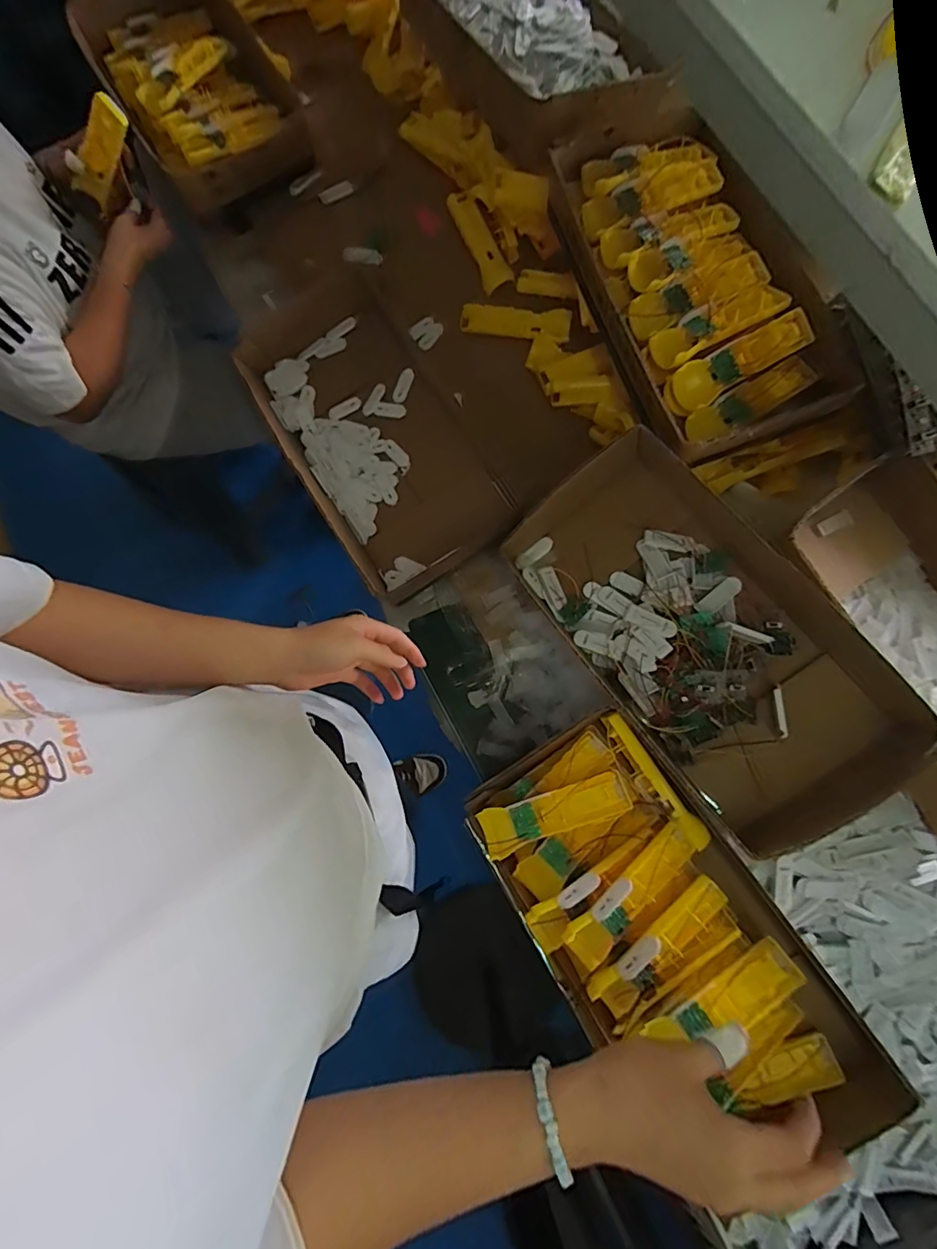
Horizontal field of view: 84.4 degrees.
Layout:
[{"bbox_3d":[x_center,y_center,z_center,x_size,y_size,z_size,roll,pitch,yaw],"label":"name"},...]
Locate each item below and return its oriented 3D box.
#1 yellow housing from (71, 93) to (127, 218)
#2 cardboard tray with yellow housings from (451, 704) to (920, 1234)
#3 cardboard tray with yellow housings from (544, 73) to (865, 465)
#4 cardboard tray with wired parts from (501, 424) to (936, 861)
[{"bbox_3d":[-0.504,-0.642,0.706,0.042,0.157,0.018,5,75,-44],"label":"yellow housing"},{"bbox_3d":[0.191,0.311,0.538,0.225,0.121,0.413,-32,82,-7],"label":"cardboard tray with yellow housings"},{"bbox_3d":[0.262,-0.434,0.623,0.238,0.053,0.474,-20,79,-5],"label":"cardboard tray with yellow housings"},{"bbox_3d":[0.248,0.012,0.563,0.236,0.111,0.433,-36,72,12],"label":"cardboard tray with wired parts"}]

